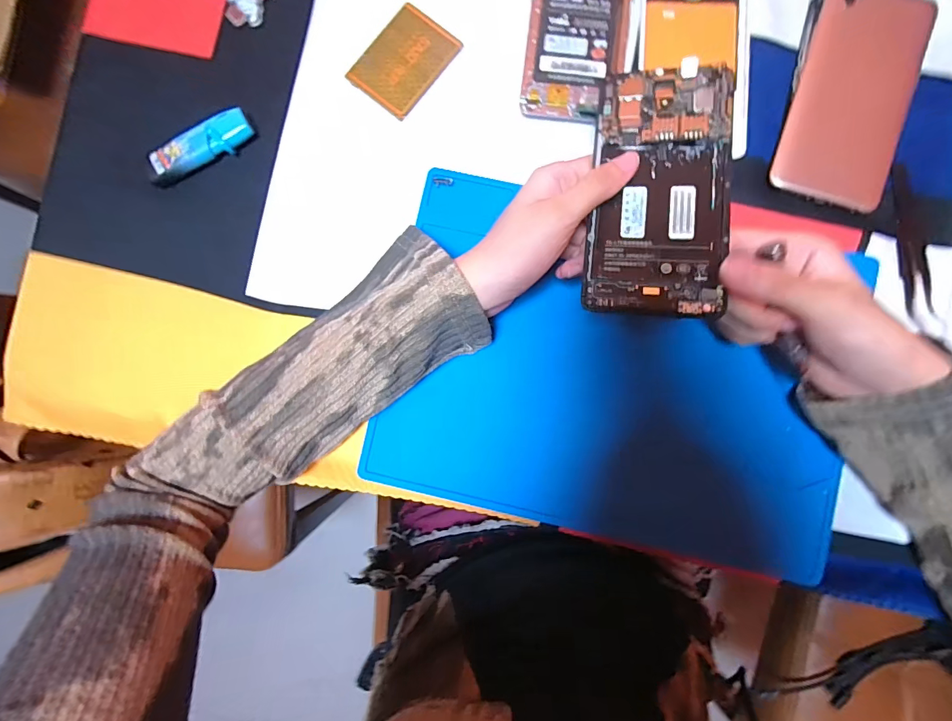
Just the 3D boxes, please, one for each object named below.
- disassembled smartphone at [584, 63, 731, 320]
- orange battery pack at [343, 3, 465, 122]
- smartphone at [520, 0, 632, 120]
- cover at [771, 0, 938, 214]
[{"bbox_3d":[0.103,-0.096,0.234,0.070,0.014,0.144,8,83,3],"label":"disassembled smartphone"},{"bbox_3d":[-0.053,-0.221,0.309,0.053,0.007,0.072,39,89,4],"label":"orange battery pack"},{"bbox_3d":[0.074,-0.240,0.300,0.070,0.014,0.136,7,87,3],"label":"smartphone"},{"bbox_3d":[0.262,-0.183,0.290,0.078,0.009,0.152,14,88,4],"label":"cover"}]

